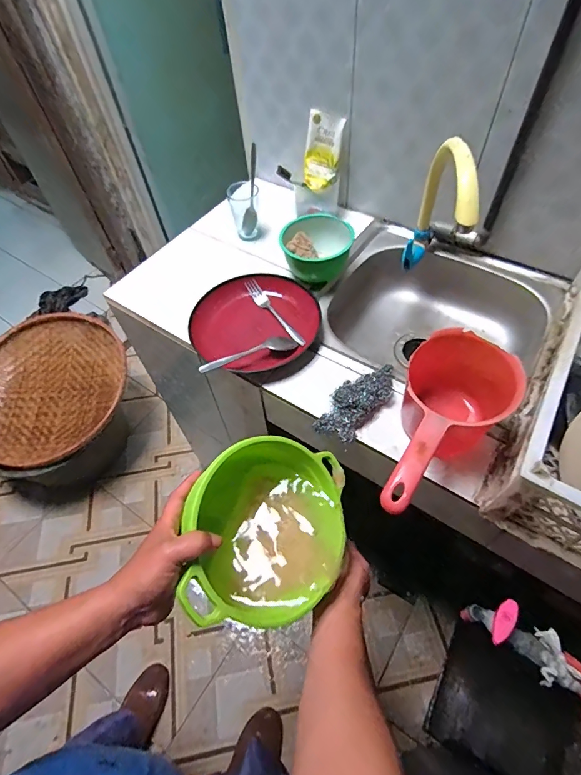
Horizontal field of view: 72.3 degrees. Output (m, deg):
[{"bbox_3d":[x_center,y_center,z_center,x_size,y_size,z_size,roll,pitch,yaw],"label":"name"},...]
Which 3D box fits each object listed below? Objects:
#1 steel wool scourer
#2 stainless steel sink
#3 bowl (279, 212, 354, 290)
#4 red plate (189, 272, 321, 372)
[{"bbox_3d":[0.105,0.016,0.599,0.065,0.033,0.148,35,65,24],"label":"steel wool scourer"},{"bbox_3d":[0.262,-0.115,0.774,0.393,0.139,0.391,27,62,20],"label":"stainless steel sink"},{"bbox_3d":[0.051,-0.268,0.763,0.132,0.088,0.124,5,57,7],"label":"bowl"},{"bbox_3d":[-0.061,-0.117,0.701,0.224,0.026,0.211,-8,56,-2],"label":"red plate"}]

